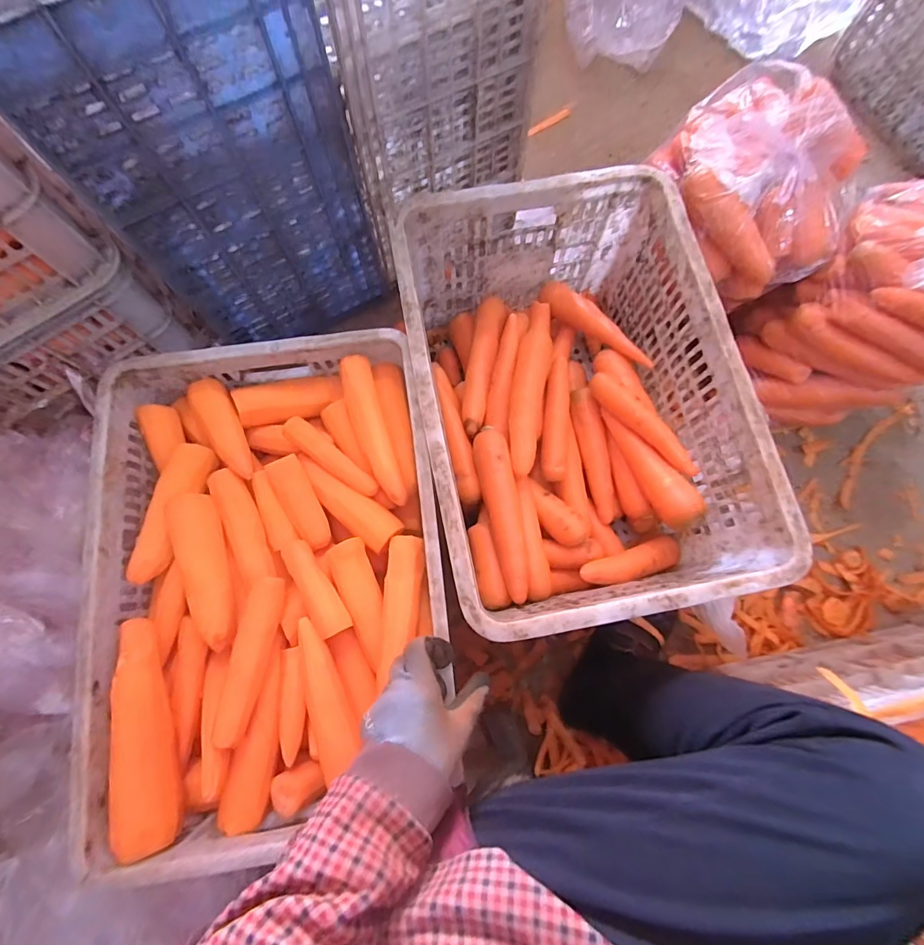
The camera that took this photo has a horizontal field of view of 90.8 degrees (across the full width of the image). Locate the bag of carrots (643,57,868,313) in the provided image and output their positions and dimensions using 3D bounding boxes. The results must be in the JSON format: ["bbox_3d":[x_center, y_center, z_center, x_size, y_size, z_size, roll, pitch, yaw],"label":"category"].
[{"bbox_3d":[0.387,-0.379,0.594,0.224,0.131,0.260,-36,80,-9],"label":"bag of carrots"}]

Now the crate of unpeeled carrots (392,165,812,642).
[{"bbox_3d":[0.130,-0.083,0.616,0.356,0.238,0.510,-9,77,-4],"label":"crate of unpeeled carrots"}]

